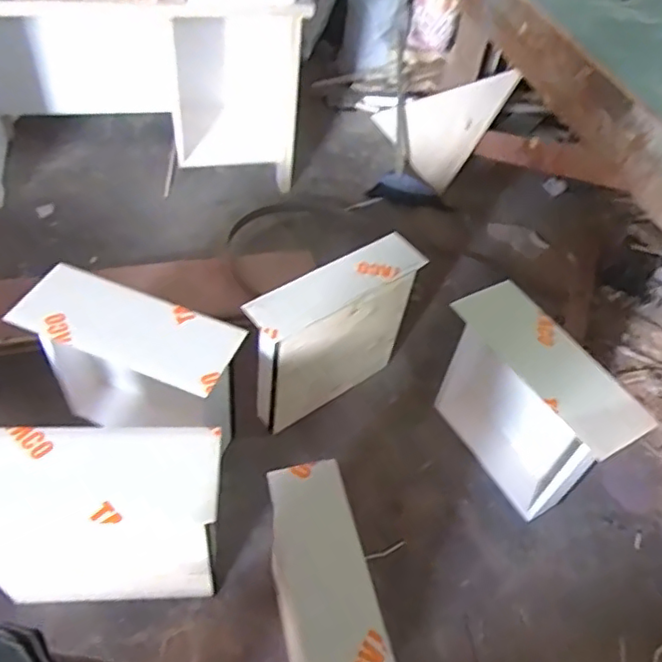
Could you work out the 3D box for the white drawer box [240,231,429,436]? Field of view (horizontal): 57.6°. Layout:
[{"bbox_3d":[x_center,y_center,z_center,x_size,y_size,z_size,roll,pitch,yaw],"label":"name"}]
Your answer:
[{"bbox_3d":[0.005,0.032,1.699,0.491,0.502,0.136,-29,57,-26],"label":"white drawer box"}]

